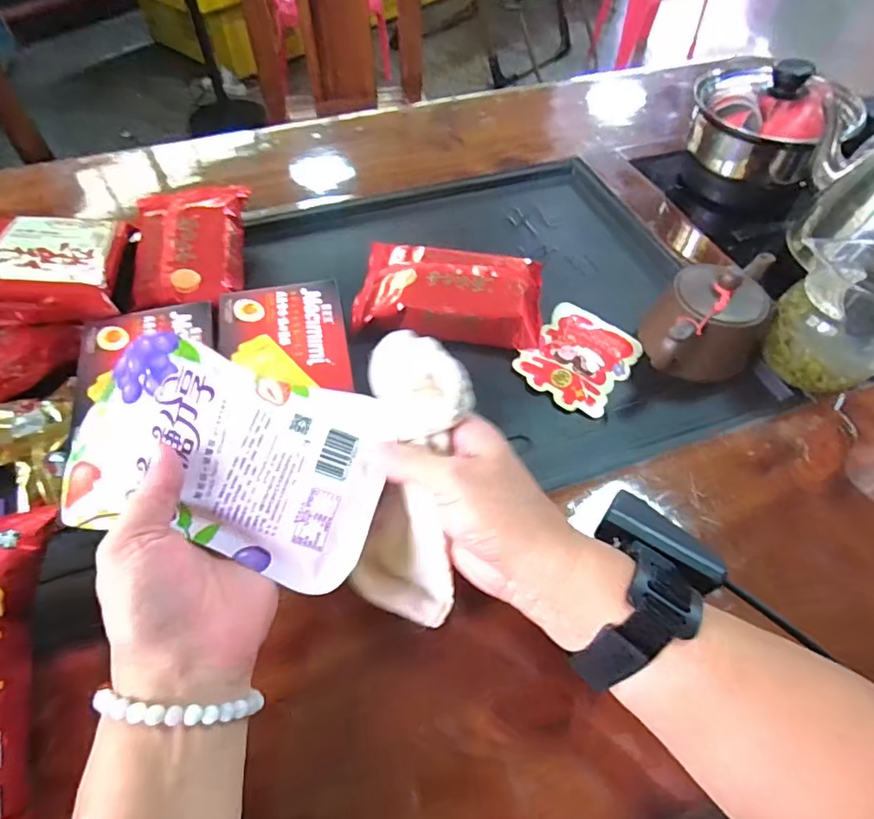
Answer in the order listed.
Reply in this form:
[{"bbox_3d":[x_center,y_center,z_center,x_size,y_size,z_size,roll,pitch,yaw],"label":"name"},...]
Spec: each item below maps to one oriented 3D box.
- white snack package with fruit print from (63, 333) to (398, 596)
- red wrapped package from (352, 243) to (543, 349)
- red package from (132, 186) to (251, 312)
[{"bbox_3d":[-0.113,0.026,0.290,0.164,0.012,0.110,17,70,-3],"label":"white snack package with fruit print"},{"bbox_3d":[0.012,-0.110,0.484,0.168,0.041,0.108,7,55,4],"label":"red wrapped package"},{"bbox_3d":[-0.239,-0.160,0.501,0.094,0.028,0.163,-7,56,-6],"label":"red package"}]

